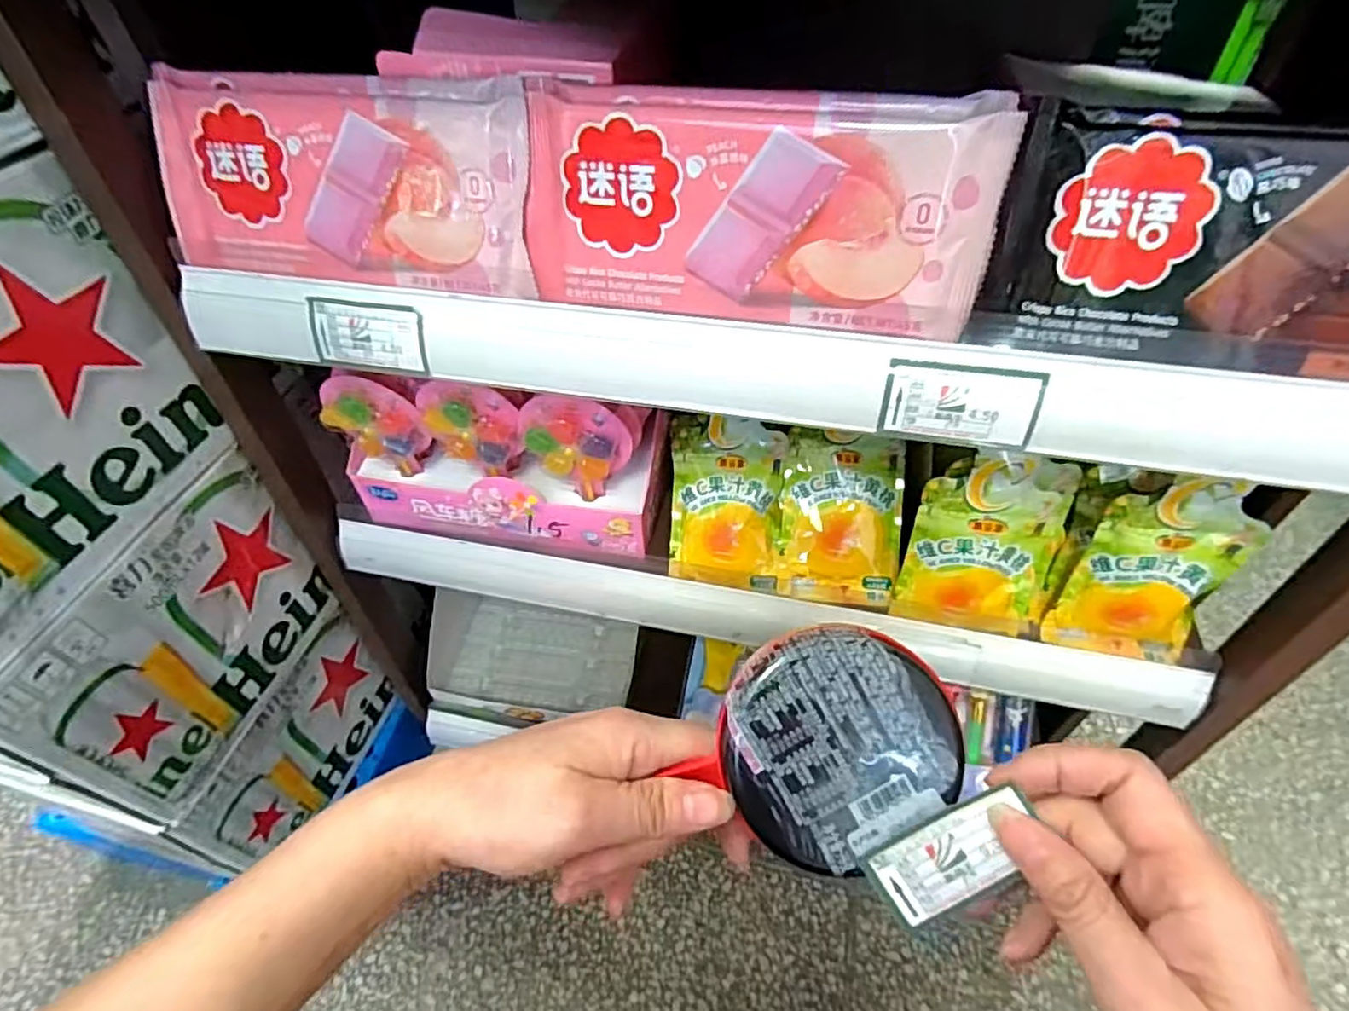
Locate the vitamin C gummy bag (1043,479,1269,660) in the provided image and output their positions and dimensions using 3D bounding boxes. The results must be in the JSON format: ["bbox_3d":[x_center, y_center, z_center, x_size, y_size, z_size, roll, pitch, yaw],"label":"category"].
[{"bbox_3d":[0.273,0.035,0.374,0.073,0.124,0.025,11,36,12],"label":"vitamin C gummy bag"}]

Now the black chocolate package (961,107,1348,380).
[{"bbox_3d":[0.219,-0.094,0.239,0.191,0.083,0.020,9,30,11],"label":"black chocolate package"}]

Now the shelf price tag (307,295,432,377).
[{"bbox_3d":[-0.155,-0.086,0.332,0.062,0.034,0.004,9,30,12],"label":"shelf price tag"}]

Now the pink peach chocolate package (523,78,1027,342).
[{"bbox_3d":[0.031,-0.123,0.272,0.190,0.085,0.016,10,31,11],"label":"pink peach chocolate package"}]

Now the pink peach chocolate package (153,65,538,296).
[{"bbox_3d":[-0.163,-0.154,0.311,0.197,0.086,0.011,9,26,12],"label":"pink peach chocolate package"}]

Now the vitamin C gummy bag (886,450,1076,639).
[{"bbox_3d":[0.187,0.022,0.391,0.087,0.116,0.028,7,30,11],"label":"vitamin C gummy bag"}]

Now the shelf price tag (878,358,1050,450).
[{"bbox_3d":[0.122,-0.043,0.280,0.062,0.034,0.004,8,29,10],"label":"shelf price tag"}]

